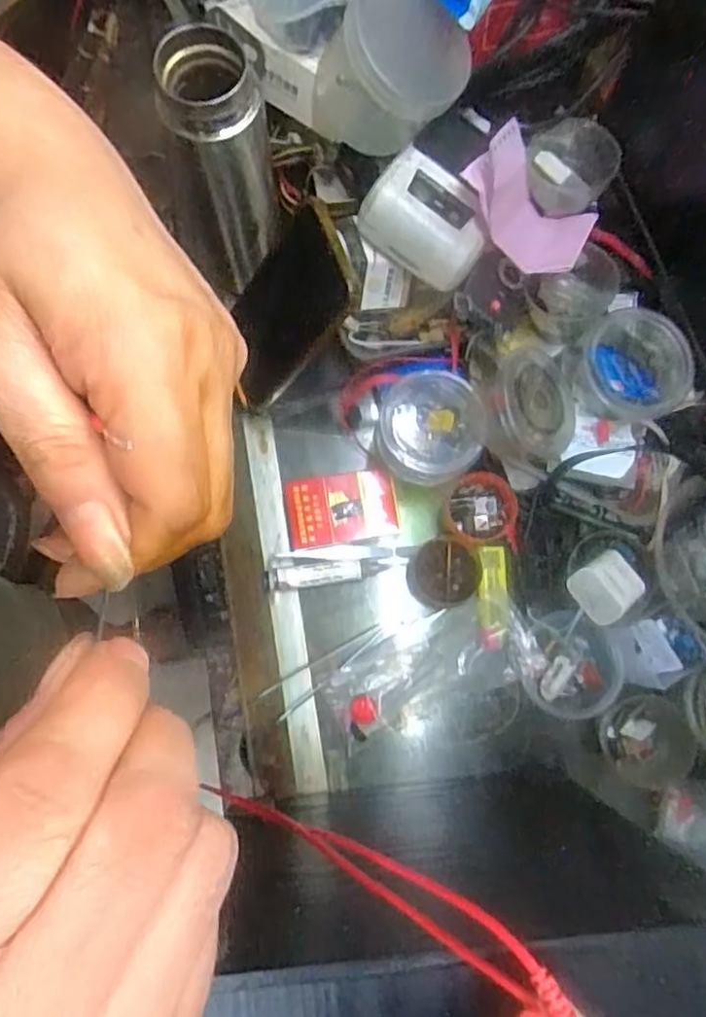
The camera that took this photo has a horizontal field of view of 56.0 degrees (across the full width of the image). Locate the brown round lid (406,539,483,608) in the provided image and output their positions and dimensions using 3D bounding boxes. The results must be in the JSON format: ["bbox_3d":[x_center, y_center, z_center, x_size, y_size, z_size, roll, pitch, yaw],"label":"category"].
[{"bbox_3d":[0.072,0.051,0.522,0.054,0.018,0.051,0,80,-1],"label":"brown round lid"}]

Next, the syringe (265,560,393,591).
[{"bbox_3d":[-0.020,0.052,0.523,0.096,0.021,0.017,-7,80,-2],"label":"syringe"}]

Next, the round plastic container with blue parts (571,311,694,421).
[{"bbox_3d":[0.201,-0.100,0.479,0.063,0.042,0.082,-32,82,-6],"label":"round plastic container with blue parts"}]

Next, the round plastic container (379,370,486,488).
[{"bbox_3d":[0.058,-0.060,0.493,0.073,0.041,0.073,0,80,-1],"label":"round plastic container"}]

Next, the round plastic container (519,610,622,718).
[{"bbox_3d":[0.161,0.119,0.508,0.075,0.046,0.073,12,80,1],"label":"round plastic container"}]

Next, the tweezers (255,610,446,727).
[{"bbox_3d":[-0.001,0.113,0.517,0.150,0.016,0.025,-32,82,-6],"label":"tweezers"}]

